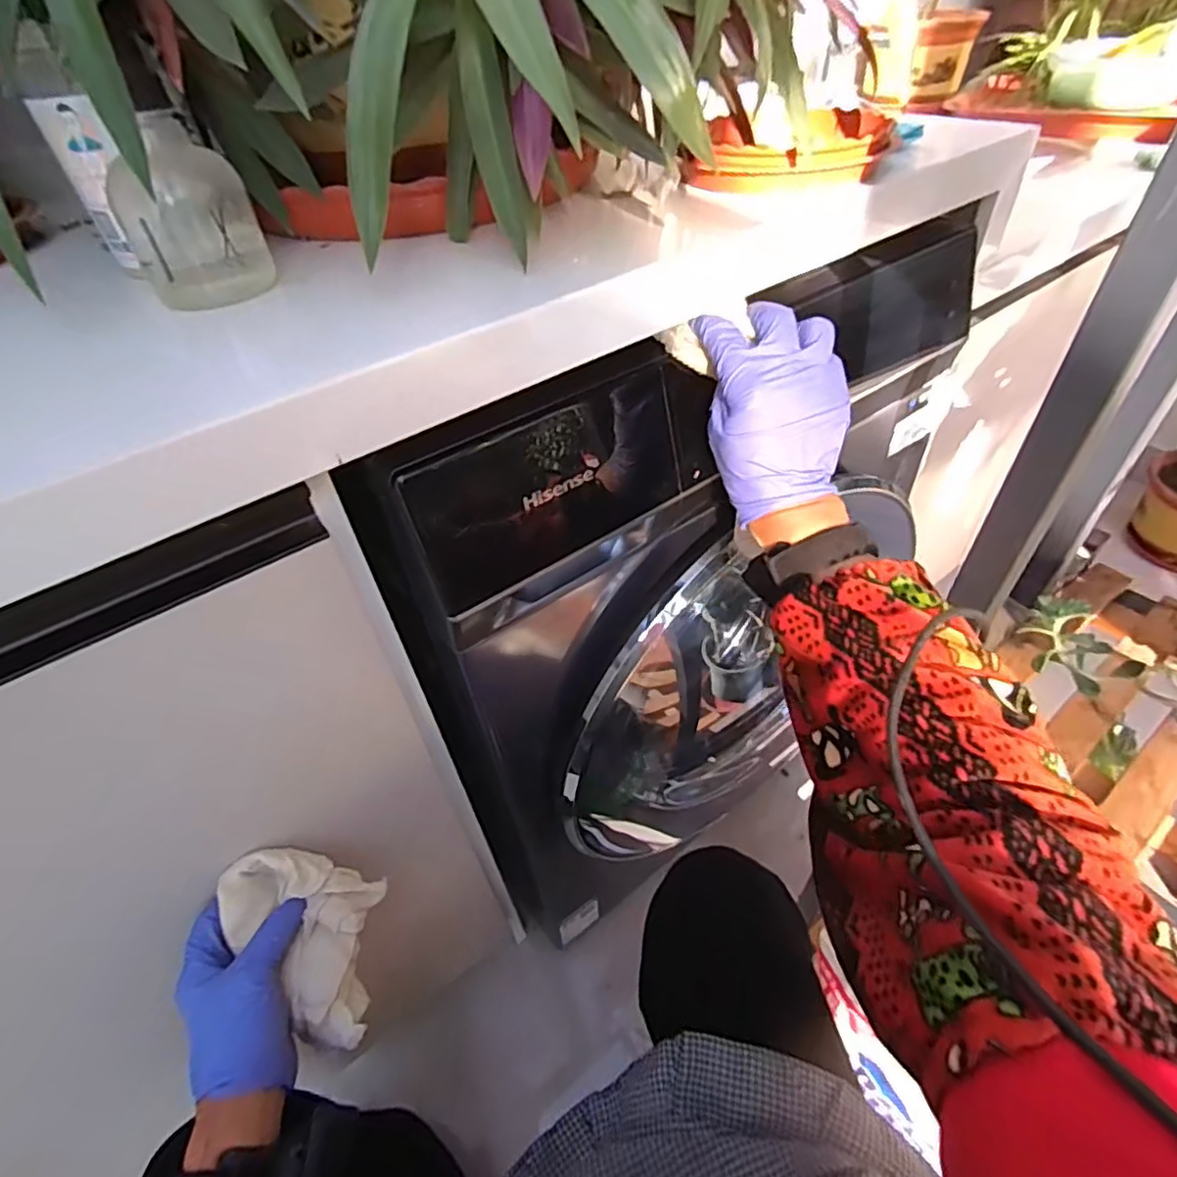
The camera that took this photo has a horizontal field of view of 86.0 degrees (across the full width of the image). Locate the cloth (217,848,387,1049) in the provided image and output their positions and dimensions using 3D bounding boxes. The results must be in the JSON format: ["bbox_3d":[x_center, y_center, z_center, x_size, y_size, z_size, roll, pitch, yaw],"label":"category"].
[{"bbox_3d":[-0.209,0.253,0.449,0.094,0.076,0.111,-5,45,0],"label":"cloth"}]

